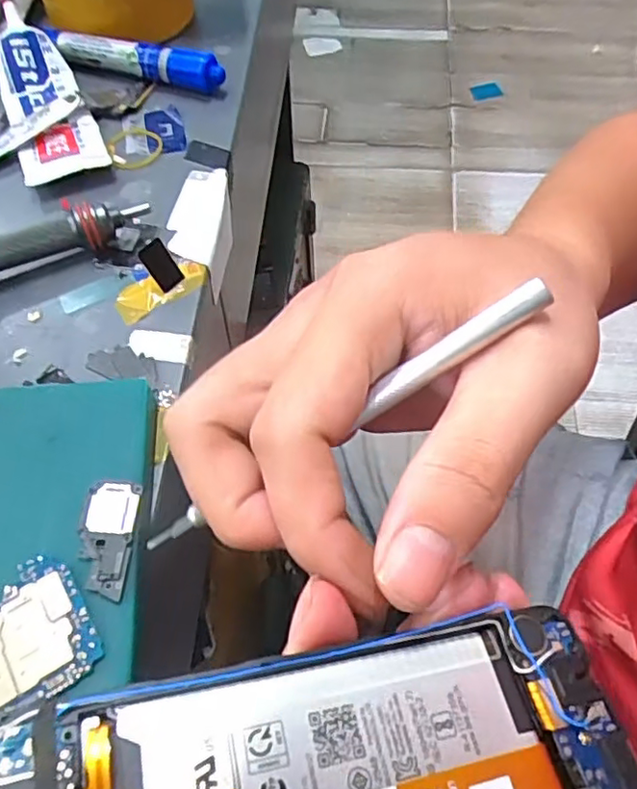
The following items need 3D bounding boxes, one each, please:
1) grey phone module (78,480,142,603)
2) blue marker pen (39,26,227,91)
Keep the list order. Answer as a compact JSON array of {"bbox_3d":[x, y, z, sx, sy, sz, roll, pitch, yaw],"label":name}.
[{"bbox_3d":[-0.073,0.049,0.212,0.018,0.004,0.040,1,59,2],"label":"grey phone module"},{"bbox_3d":[-0.111,-0.201,0.372,0.112,0.019,0.014,17,60,8],"label":"blue marker pen"}]

